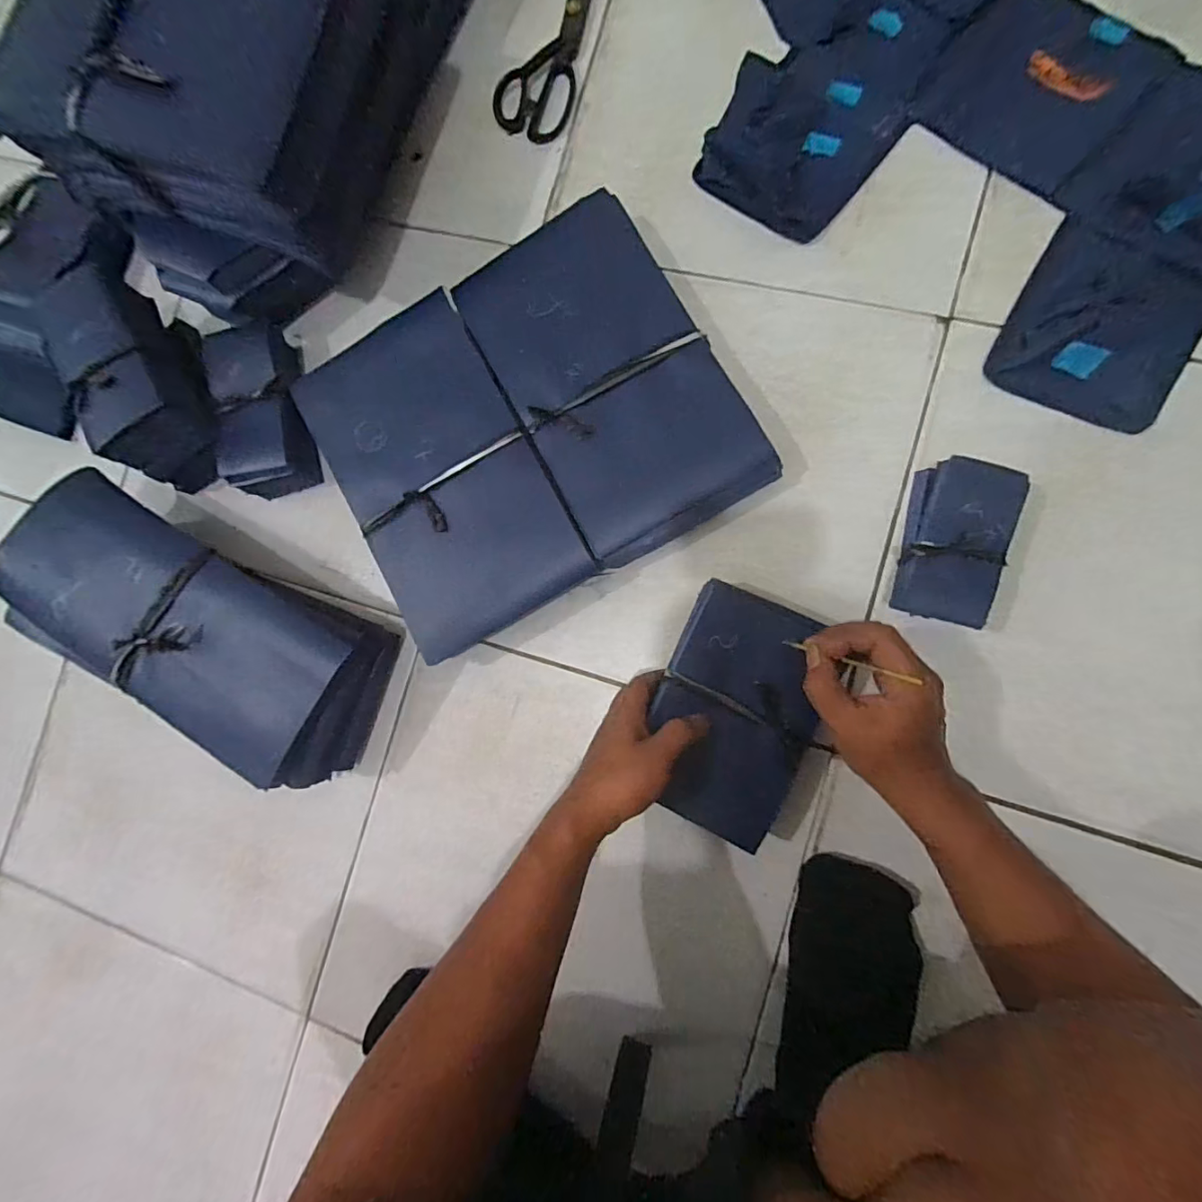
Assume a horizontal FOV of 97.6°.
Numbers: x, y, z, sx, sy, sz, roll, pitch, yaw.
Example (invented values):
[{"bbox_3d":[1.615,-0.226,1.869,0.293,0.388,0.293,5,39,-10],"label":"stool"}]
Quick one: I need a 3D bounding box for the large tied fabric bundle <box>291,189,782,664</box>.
[{"bbox_3d":[-0.070,-0.160,0.500,0.367,0.049,0.308,-28,83,6],"label":"large tied fabric bundle"}]

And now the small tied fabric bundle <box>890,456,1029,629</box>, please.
[{"bbox_3d":[0.287,-0.048,0.437,0.070,0.052,0.129,16,89,9],"label":"small tied fabric bundle"}]

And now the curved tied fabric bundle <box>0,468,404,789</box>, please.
[{"bbox_3d":[-0.382,0.021,0.507,0.360,0.103,0.160,27,91,9],"label":"curved tied fabric bundle"}]

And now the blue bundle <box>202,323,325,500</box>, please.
[{"bbox_3d":[-0.348,-0.198,0.540,0.100,0.059,0.169,-20,84,7],"label":"blue bundle"}]

